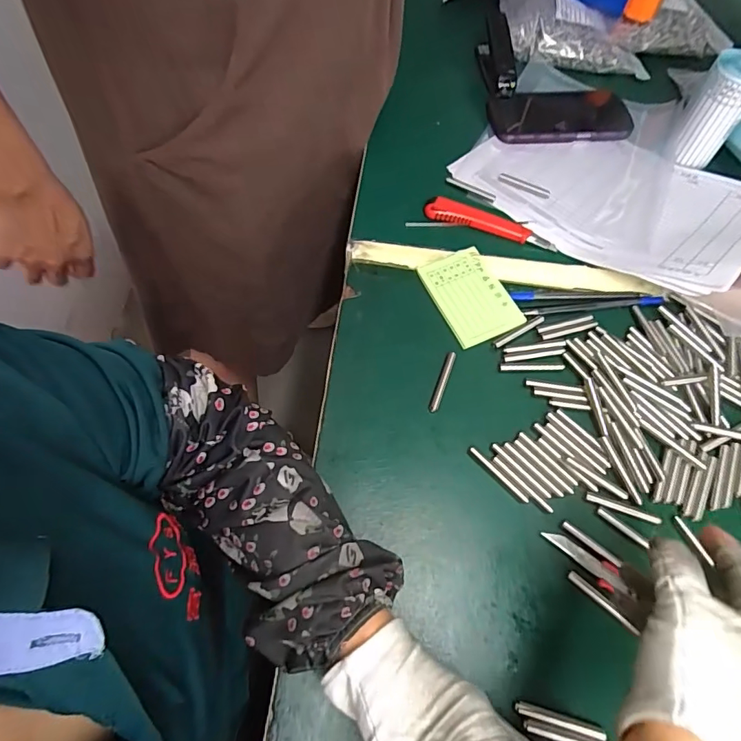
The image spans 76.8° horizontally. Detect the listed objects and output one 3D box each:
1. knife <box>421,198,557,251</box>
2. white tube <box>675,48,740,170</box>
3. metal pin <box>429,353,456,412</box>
[{"bbox_3d":[0.125,-0.154,0.482,0.137,0.011,0.027,16,64,4],"label":"knife"},{"bbox_3d":[0.374,-0.282,0.510,0.057,0.092,0.062,33,67,12],"label":"white tube"},{"bbox_3d":[0.063,0.009,0.404,0.007,0.004,0.058,21,65,7],"label":"metal pin"}]

